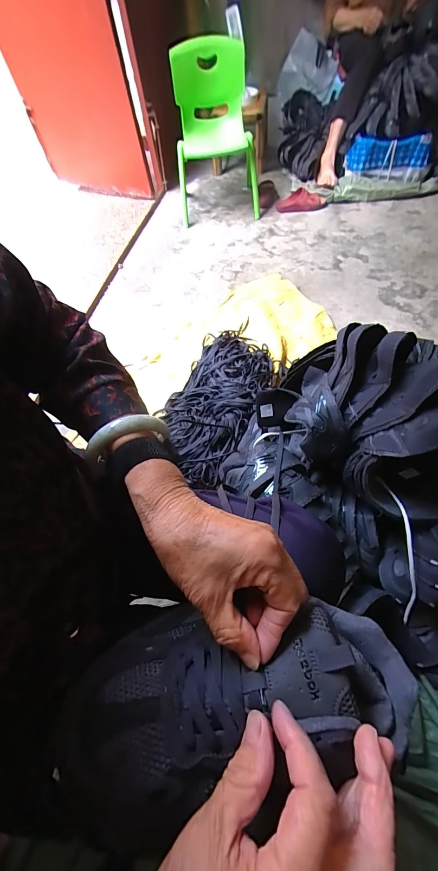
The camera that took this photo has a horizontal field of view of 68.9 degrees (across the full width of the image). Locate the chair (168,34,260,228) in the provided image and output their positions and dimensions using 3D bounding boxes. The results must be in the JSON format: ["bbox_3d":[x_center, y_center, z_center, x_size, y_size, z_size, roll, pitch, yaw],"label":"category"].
[{"bbox_3d":[-0.011,-1.235,1.330,0.363,0.550,0.433,1,60,4],"label":"chair"}]

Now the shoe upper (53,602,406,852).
[{"bbox_3d":[0.016,0.182,0.221,0.239,0.077,0.113,-9,60,-3],"label":"shoe upper"}]

